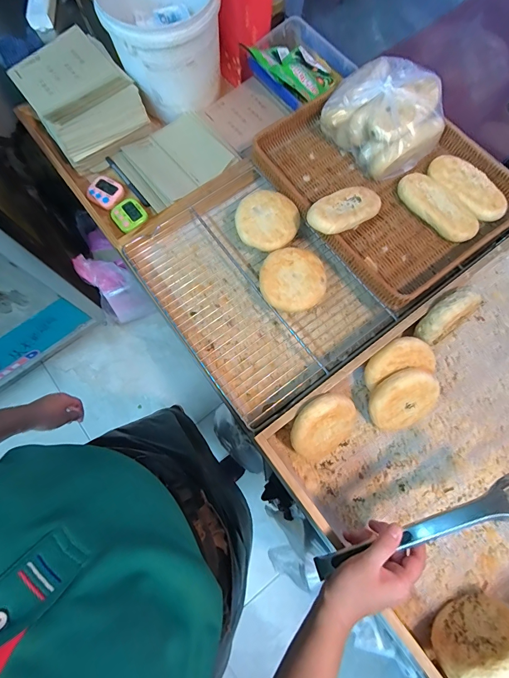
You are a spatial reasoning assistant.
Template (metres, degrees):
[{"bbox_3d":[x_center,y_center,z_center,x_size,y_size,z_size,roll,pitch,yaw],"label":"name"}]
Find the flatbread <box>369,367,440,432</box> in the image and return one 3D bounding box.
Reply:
[{"bbox_3d":[0.228,0.094,0.522,0.106,0.026,0.101,-6,121,-10],"label":"flatbread"}]

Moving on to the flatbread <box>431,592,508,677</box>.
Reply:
[{"bbox_3d":[0.278,0.375,0.424,0.109,0.121,0.034,-26,75,-6],"label":"flatbread"}]

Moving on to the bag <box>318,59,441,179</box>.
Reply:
[{"bbox_3d":[0.224,-0.393,0.598,0.196,0.093,0.152,41,79,11],"label":"bag"}]

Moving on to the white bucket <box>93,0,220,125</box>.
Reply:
[{"bbox_3d":[-0.172,-0.587,0.664,0.214,0.169,0.206,0,74,1],"label":"white bucket"}]

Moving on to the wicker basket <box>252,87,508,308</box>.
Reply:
[{"bbox_3d":[0.228,-0.286,0.606,0.318,0.063,0.410,-37,77,-9],"label":"wicker basket"}]

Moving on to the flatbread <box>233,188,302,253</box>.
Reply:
[{"bbox_3d":[0.023,-0.208,0.591,0.106,0.016,0.107,-1,74,3],"label":"flatbread"}]

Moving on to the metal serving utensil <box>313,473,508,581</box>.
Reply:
[{"bbox_3d":[0.192,0.214,0.382,0.280,0.024,0.036,-32,78,16],"label":"metal serving utensil"}]

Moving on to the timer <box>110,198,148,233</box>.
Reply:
[{"bbox_3d":[-0.243,-0.240,0.663,0.060,0.011,0.063,-38,77,-9],"label":"timer"}]

